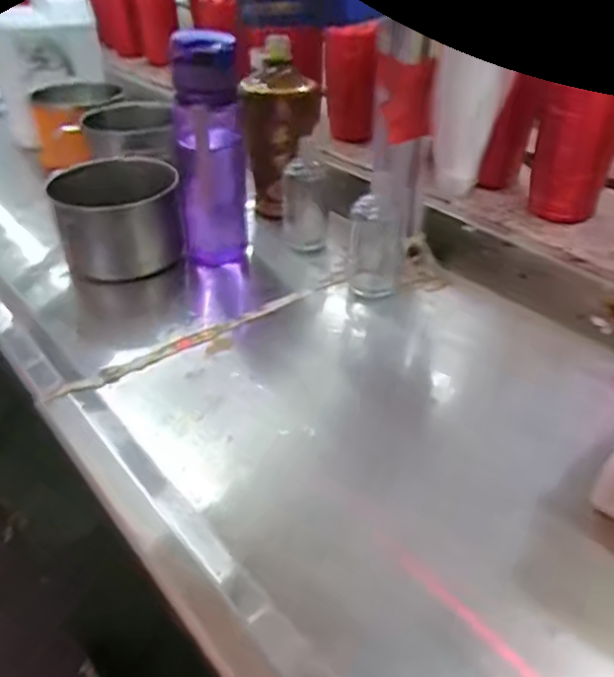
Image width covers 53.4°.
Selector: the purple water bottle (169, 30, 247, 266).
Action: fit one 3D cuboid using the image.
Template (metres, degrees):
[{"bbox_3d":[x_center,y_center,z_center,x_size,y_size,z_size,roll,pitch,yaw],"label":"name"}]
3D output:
[{"bbox_3d":[-0.100,-0.187,0.619,0.073,0.214,0.086,-5,38,-4],"label":"purple water bottle"}]

